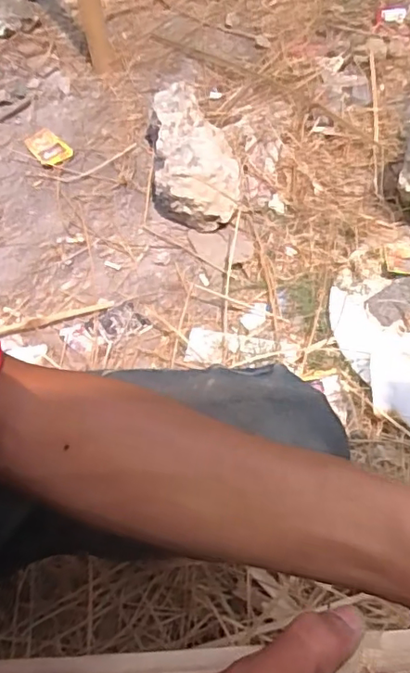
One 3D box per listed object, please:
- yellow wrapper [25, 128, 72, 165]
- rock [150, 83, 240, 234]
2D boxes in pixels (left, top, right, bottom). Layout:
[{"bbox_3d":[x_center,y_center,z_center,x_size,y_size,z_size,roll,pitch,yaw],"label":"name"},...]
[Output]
[{"bbox_3d":[-0.326,-0.394,1.177,0.064,0.025,0.090,-39,67,-19],"label":"yellow wrapper"},{"bbox_3d":[-0.020,-0.348,1.089,0.171,0.105,0.264,1,60,1],"label":"rock"}]

